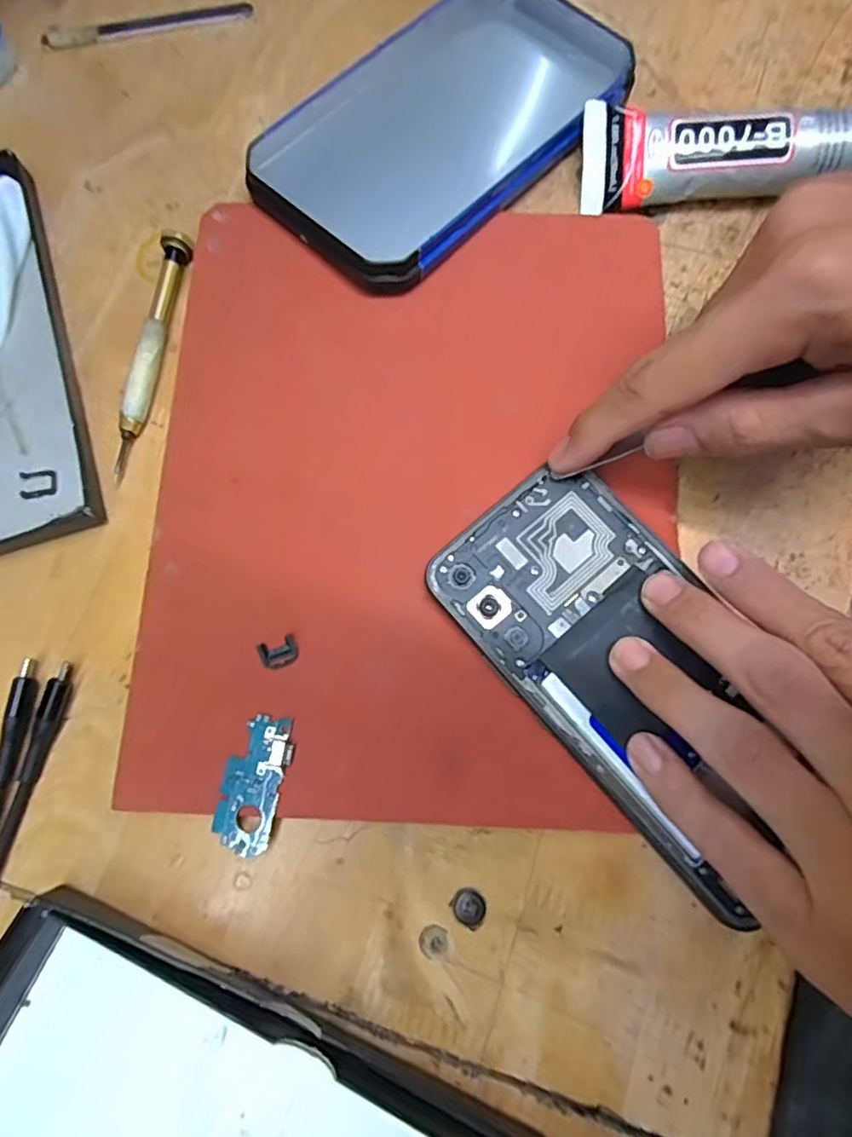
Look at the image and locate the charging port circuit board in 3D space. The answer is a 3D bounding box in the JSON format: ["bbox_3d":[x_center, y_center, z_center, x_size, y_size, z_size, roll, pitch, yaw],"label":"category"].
[{"bbox_3d":[-0.059,0.074,0.205,0.020,0.004,0.044,13,77,2],"label":"charging port circuit board"}]

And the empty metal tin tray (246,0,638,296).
[{"bbox_3d":[0.010,-0.202,0.268,0.098,0.016,0.179,40,79,8],"label":"empty metal tin tray"}]

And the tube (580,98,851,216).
[{"bbox_3d":[0.138,-0.183,0.260,0.133,0.027,0.038,-1,76,-1],"label":"tube"}]

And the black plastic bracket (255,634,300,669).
[{"bbox_3d":[-0.053,0.031,0.215,0.013,0.004,0.011,-21,78,-6],"label":"black plastic bracket"}]

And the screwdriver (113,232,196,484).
[{"bbox_3d":[-0.113,-0.089,0.244,0.010,0.010,0.108,8,76,1],"label":"screwdriver"}]

